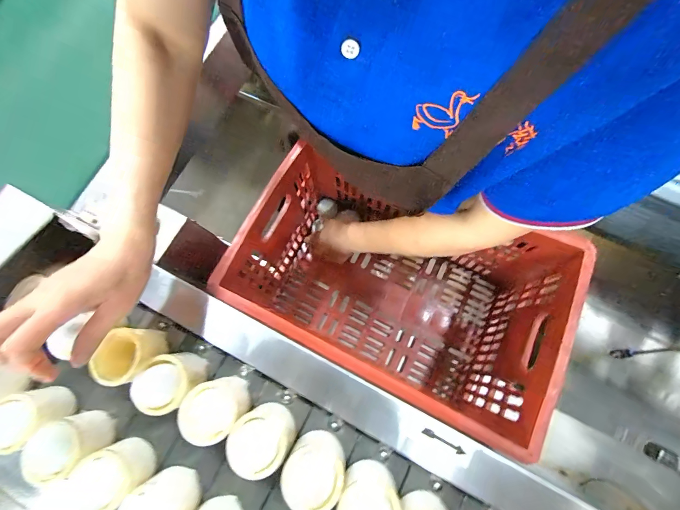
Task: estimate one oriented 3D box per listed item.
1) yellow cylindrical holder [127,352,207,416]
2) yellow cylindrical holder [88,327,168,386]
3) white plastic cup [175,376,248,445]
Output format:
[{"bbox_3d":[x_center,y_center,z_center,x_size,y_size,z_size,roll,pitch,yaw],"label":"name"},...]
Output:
[{"bbox_3d":[-0.198,0.148,0.352,0.066,0.055,0.066,3,65,-8],"label":"yellow cylindrical holder"},{"bbox_3d":[-0.248,0.120,0.357,0.061,0.045,0.062,3,78,-1],"label":"yellow cylindrical holder"},{"bbox_3d":[-0.141,0.173,0.338,0.061,0.052,0.056,0,78,-1],"label":"white plastic cup"}]

